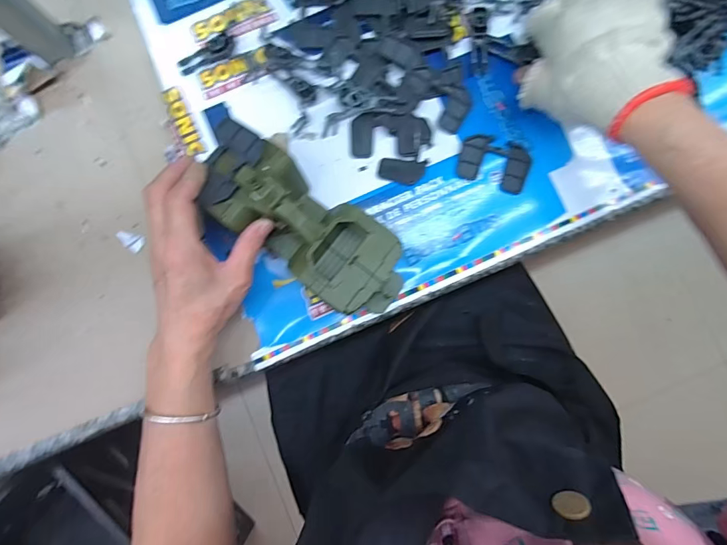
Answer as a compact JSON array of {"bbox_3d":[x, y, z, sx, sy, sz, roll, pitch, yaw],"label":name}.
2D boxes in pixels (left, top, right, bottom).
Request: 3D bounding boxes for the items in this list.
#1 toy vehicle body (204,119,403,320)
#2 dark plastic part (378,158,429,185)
[{"bbox_3d":[-0.050,-0.040,0.345,0.188,0.061,0.076,40,87,3],"label":"toy vehicle body"},{"bbox_3d":[0.038,-0.098,0.396,0.045,0.004,0.024,5,86,2],"label":"dark plastic part"}]

